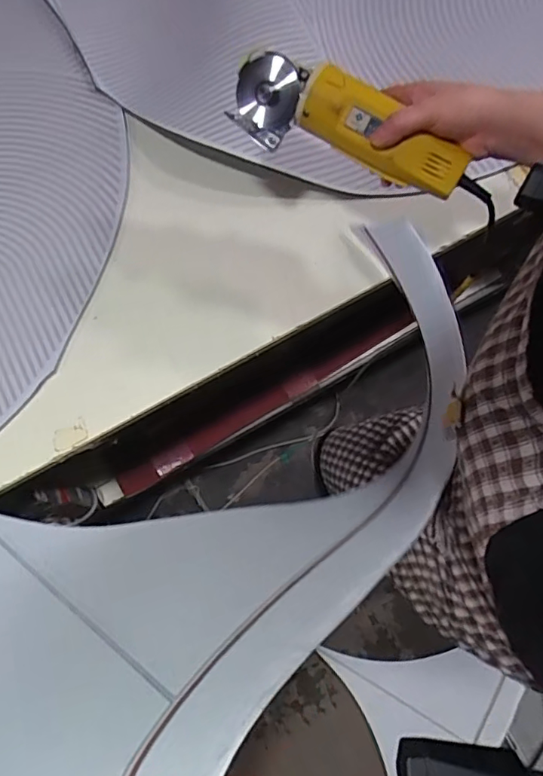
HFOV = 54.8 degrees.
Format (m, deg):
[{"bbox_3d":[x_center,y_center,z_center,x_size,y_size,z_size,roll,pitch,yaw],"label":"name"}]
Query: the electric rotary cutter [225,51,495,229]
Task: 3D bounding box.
[{"bbox_3d":[0.089,-0.240,0.503,0.269,0.056,0.065,28,77,6],"label":"electric rotary cutter"}]

